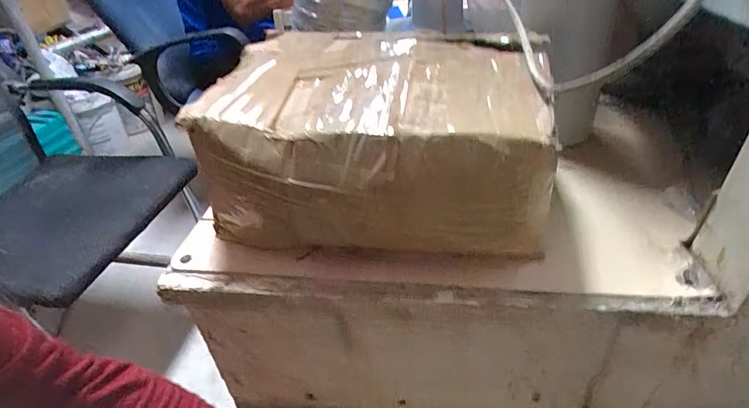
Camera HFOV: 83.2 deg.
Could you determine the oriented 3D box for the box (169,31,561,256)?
[{"bbox_3d":[-0.006,-0.053,0.307,0.243,0.105,0.162,5,37,13],"label":"box"}]

